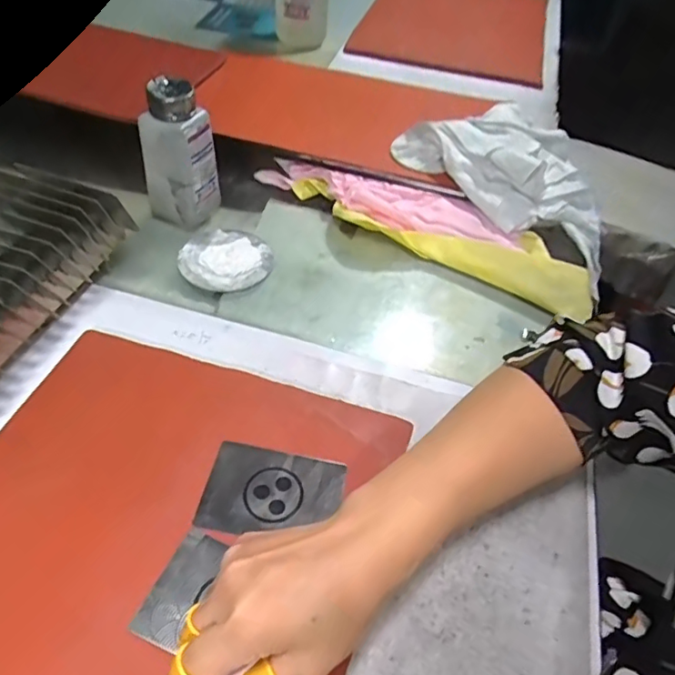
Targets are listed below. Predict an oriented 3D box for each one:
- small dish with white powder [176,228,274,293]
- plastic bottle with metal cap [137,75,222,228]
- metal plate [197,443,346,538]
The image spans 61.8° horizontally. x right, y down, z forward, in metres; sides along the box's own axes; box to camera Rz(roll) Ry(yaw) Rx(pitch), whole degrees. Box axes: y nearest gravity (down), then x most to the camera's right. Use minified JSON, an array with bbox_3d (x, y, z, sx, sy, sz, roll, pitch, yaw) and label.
[{"bbox_3d":[-0.103,-0.073,0.524,0.079,0.009,0.082,3,47,-3],"label":"small dish with white powder"},{"bbox_3d":[-0.145,-0.164,0.523,0.051,0.133,0.055,24,50,16],"label":"plastic bottle with metal cap"},{"bbox_3d":[-0.041,0.099,0.363,0.085,0.004,0.061,10,47,4],"label":"metal plate"}]

